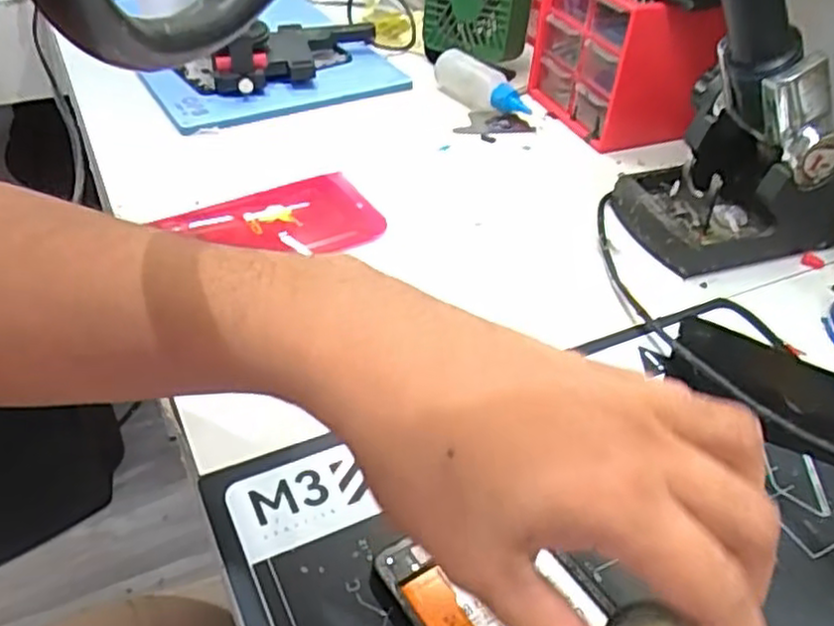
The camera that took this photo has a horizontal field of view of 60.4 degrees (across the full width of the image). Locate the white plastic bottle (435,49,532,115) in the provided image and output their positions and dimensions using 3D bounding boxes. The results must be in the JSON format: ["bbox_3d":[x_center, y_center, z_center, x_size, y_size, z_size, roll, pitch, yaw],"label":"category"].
[{"bbox_3d":[0.057,-0.206,0.652,0.031,0.038,0.105,-27,50,-29],"label":"white plastic bottle"}]

